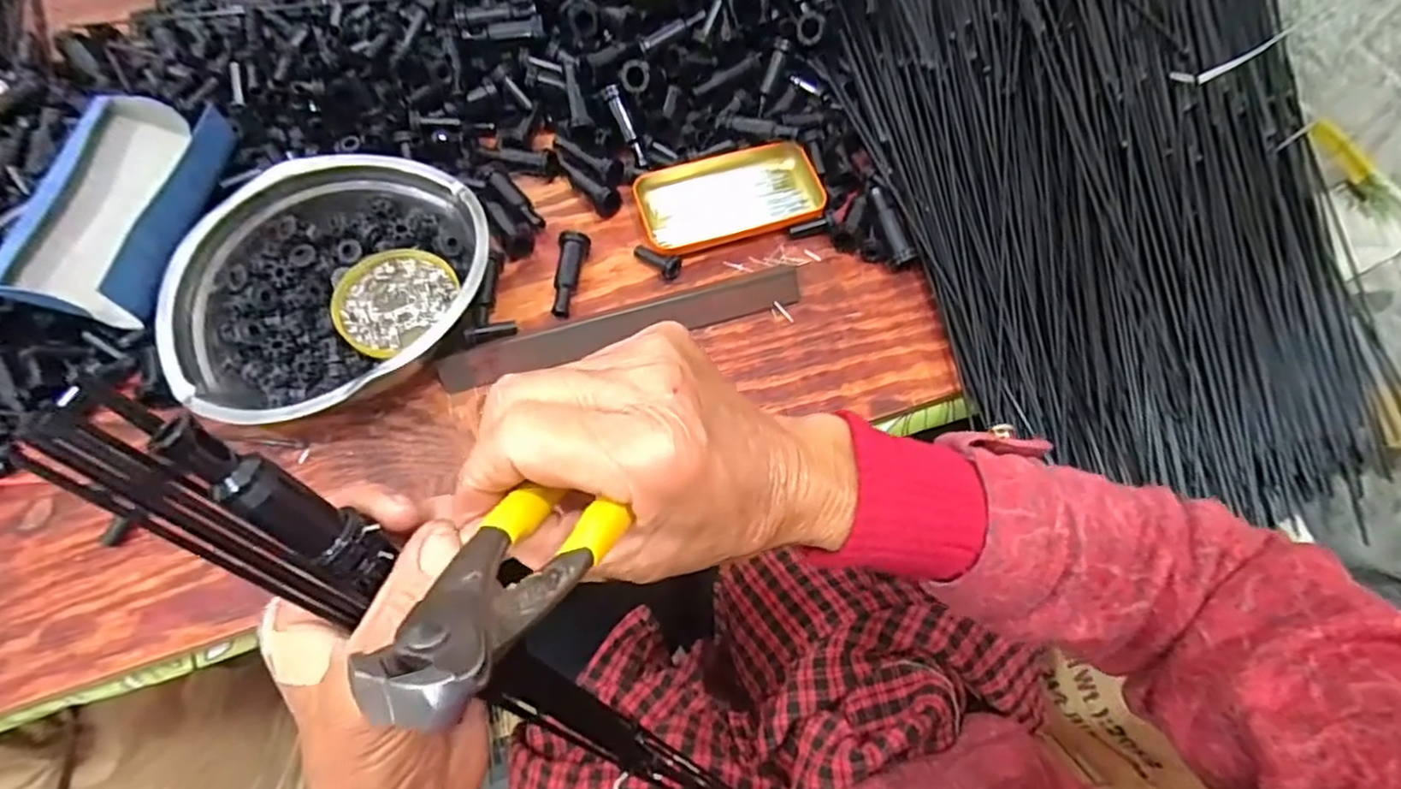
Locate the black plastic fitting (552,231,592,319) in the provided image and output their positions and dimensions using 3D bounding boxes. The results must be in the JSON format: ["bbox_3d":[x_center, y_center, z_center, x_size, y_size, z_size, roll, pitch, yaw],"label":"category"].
[{"bbox_3d":[-0.098,-0.090,0.500,0.020,0.021,0.067,5,65,2],"label":"black plastic fitting"}]

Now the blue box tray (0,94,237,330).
[{"bbox_3d":[-0.397,-0.134,0.460,0.101,0.039,0.170,6,65,2],"label":"blue box tray"}]

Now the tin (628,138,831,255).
[{"bbox_3d":[0.021,-0.159,0.529,0.139,0.019,0.073,-15,66,-8],"label":"tin"}]

